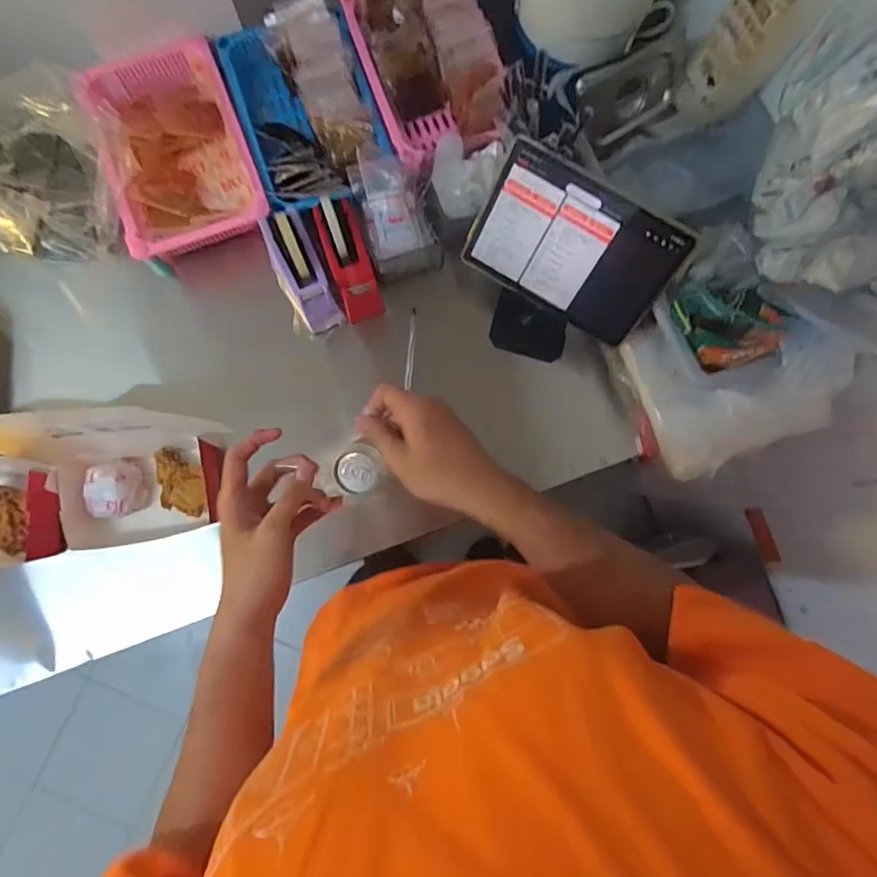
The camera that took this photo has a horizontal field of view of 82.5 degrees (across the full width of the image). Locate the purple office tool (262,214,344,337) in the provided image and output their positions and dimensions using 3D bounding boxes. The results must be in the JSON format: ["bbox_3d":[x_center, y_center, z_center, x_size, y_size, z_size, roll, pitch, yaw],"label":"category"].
[{"bbox_3d":[-0.192,-0.230,0.702,0.061,0.078,0.166,-24,107,-5],"label":"purple office tool"}]

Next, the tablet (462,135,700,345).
[{"bbox_3d":[0.175,-0.249,0.656,0.254,0.172,0.016,29,39,2],"label":"tablet"}]

